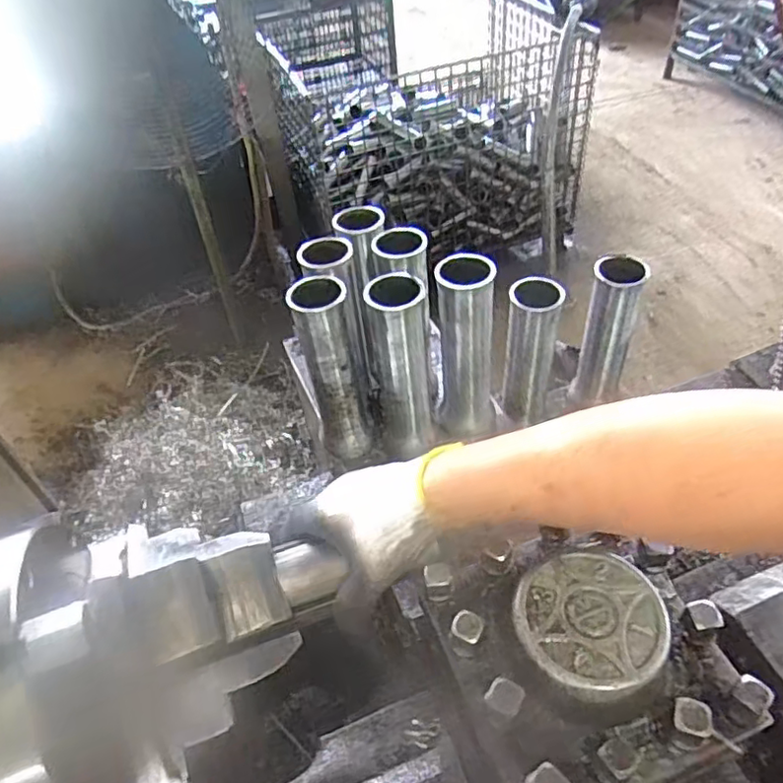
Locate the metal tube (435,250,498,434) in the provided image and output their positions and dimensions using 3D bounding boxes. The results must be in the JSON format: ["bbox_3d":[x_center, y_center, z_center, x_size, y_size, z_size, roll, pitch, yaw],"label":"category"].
[{"bbox_3d":[0.071,-0.036,0.588,0.054,0.195,0.041,-6,46,0],"label":"metal tube"}]

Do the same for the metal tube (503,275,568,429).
[{"bbox_3d":[0.144,-0.035,0.642,0.050,0.171,0.051,12,49,17],"label":"metal tube"}]

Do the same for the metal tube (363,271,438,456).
[{"bbox_3d":[0.012,-0.017,0.576,0.053,0.188,0.044,-10,46,-3],"label":"metal tube"}]

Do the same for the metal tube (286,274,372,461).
[{"bbox_3d":[-0.054,-0.017,0.587,0.051,0.187,0.057,-10,46,-3],"label":"metal tube"}]

